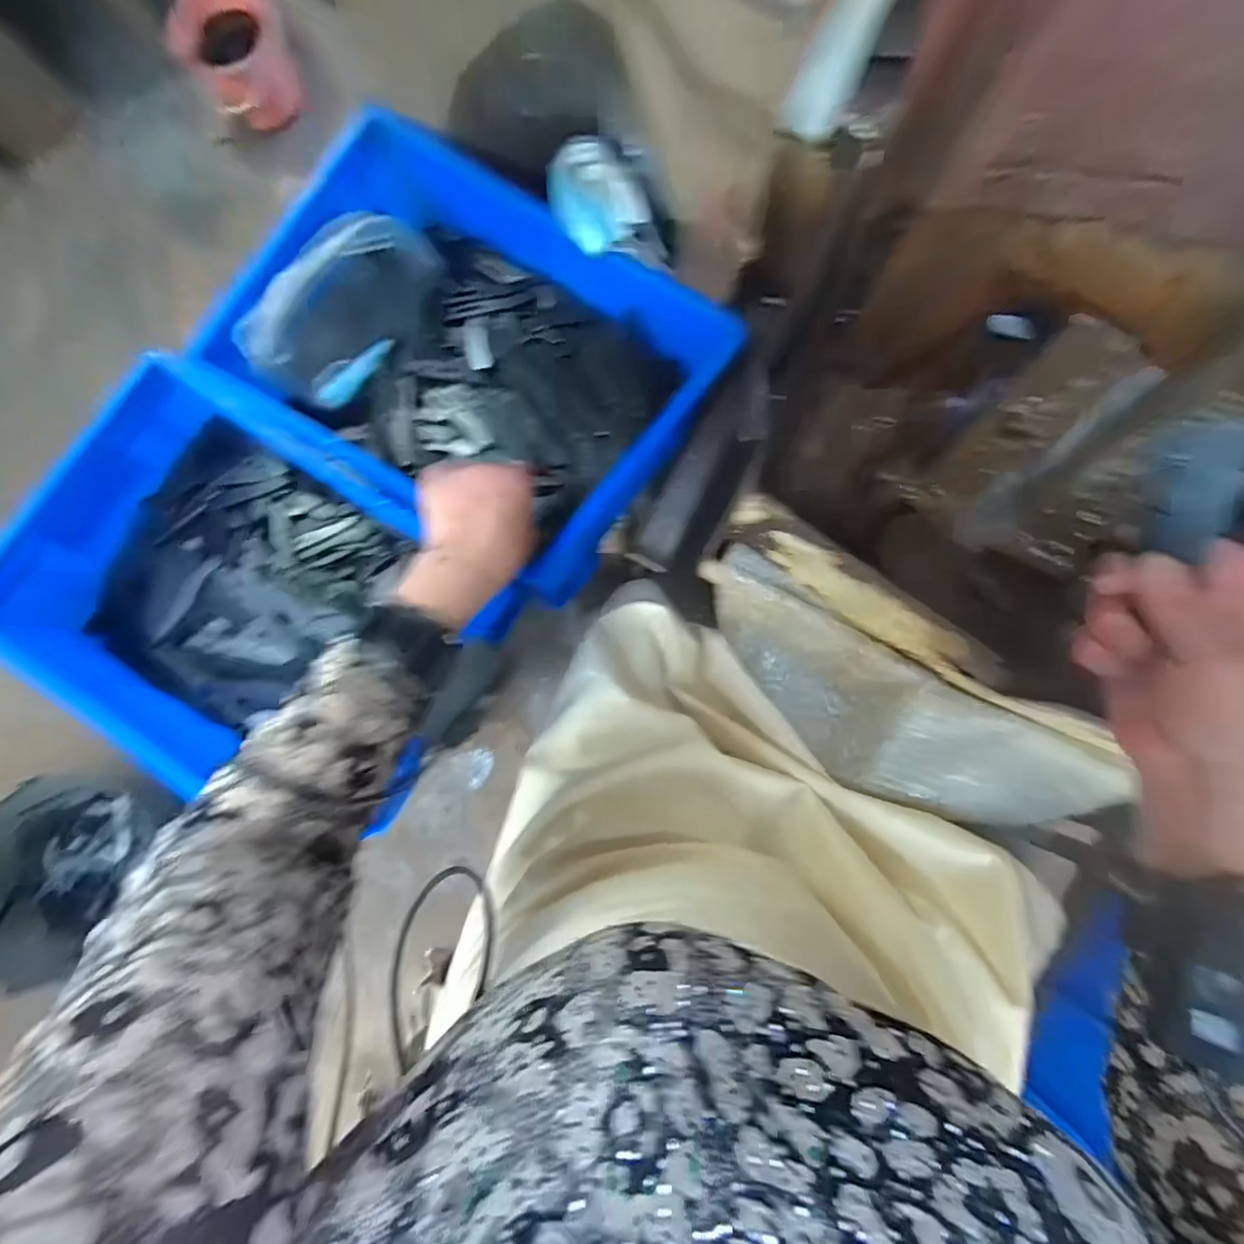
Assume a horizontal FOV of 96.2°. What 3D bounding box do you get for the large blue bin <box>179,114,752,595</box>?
[{"bbox_3d":[-0.142,-0.251,0.552,0.416,0.118,0.300,35,88,4],"label":"large blue bin"}]

